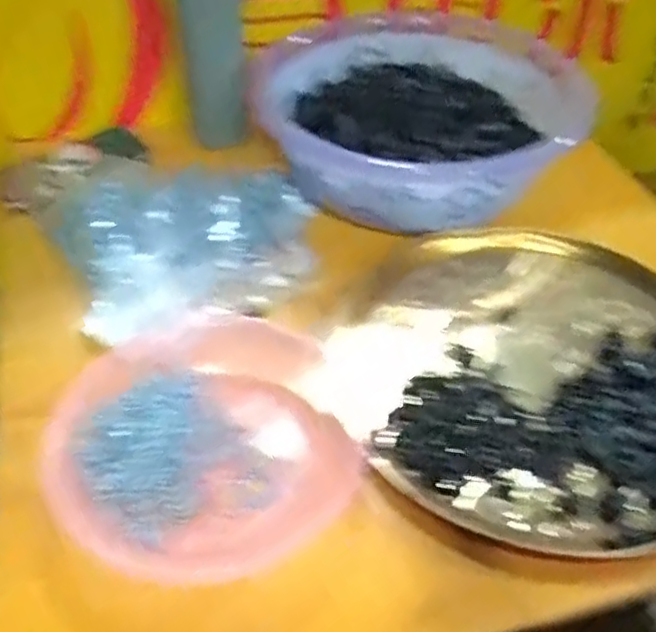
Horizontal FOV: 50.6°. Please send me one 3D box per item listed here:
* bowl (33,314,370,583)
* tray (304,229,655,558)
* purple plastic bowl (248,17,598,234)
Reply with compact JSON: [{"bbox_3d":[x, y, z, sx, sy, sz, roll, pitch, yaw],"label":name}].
[{"bbox_3d":[-0.084,0.077,0.452,0.180,0.047,0.176,1,45,-1],"label":"bowl"},{"bbox_3d":[0.149,0.036,0.499,0.276,0.016,0.274,1,47,-1],"label":"tray"},{"bbox_3d":[0.066,-0.194,0.633,0.274,0.062,0.247,34,53,28],"label":"purple plastic bowl"}]

